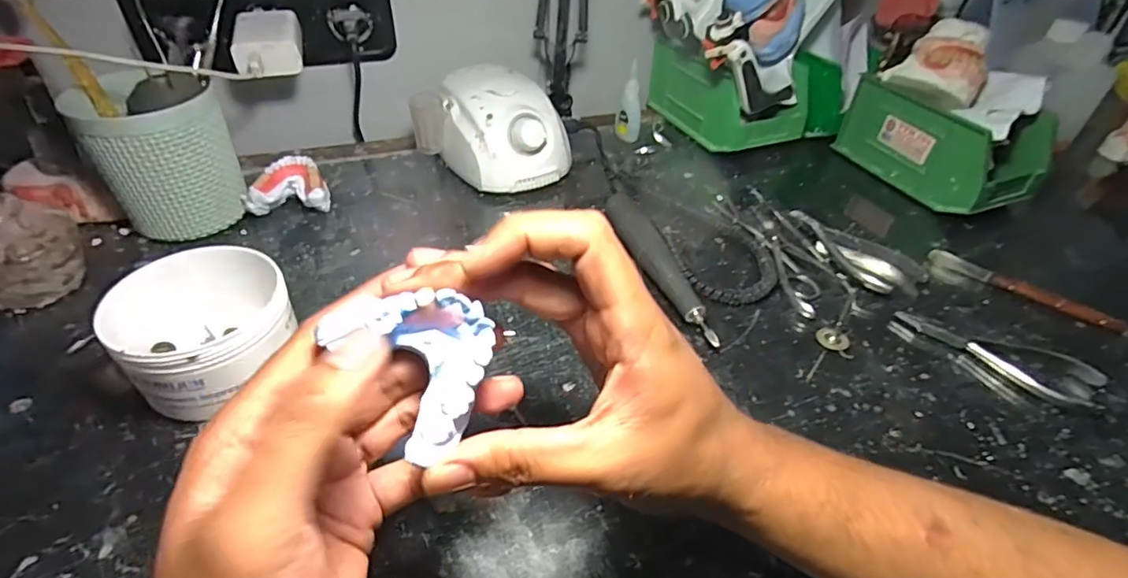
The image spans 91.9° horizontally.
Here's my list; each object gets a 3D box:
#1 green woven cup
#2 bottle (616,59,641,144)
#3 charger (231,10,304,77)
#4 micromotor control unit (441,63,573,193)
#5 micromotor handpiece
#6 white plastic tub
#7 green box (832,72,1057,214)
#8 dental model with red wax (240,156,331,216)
[{"bbox_3d":[-0.313,-0.104,0.433,0.092,0.121,0.084,-25,48,-28],"label":"green woven cup"},{"bbox_3d":[0.074,-0.204,0.603,0.026,0.079,0.023,7,41,5],"label":"bottle"},{"bbox_3d":[-0.264,-0.222,0.489,0.054,0.032,0.083,-13,44,-18],"label":"charger"},{"bbox_3d":[-0.064,-0.157,0.541,0.100,0.082,0.137,-20,46,-25],"label":"micromotor control unit"},{"bbox_3d":[0.074,-0.021,0.431,0.026,0.031,0.172,-13,44,-18],"label":"micromotor handpiece"},{"bbox_3d":[-0.218,0.029,0.330,0.085,0.063,0.081,2,41,-2],"label":"white plastic tub"},{"bbox_3d":[0.389,-0.152,0.561,0.103,0.080,0.171,-15,44,-20],"label":"green box"},{"bbox_3d":[-0.243,-0.089,0.486,0.064,0.035,0.055,-7,42,-12],"label":"dental model with red wax"}]

